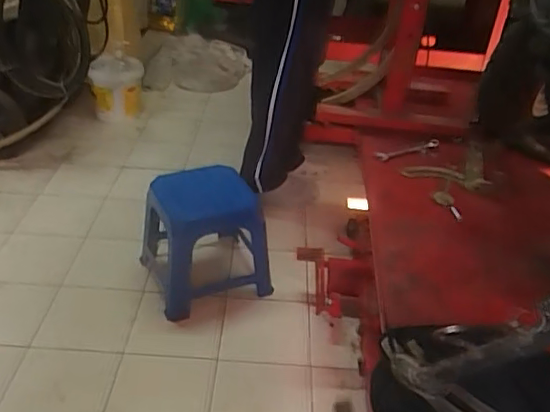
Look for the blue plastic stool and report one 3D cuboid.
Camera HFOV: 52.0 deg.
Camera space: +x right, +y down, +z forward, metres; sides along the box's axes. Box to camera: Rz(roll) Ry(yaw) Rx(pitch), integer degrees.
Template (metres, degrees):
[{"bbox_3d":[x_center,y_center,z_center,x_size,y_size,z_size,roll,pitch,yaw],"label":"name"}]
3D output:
[{"bbox_3d":[-0.168,0.062,1.342,0.258,0.278,0.241,-11,37,-21],"label":"blue plastic stool"}]

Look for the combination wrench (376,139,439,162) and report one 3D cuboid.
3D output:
[{"bbox_3d":[0.237,-0.100,1.000,0.130,0.013,0.027,-11,36,-20],"label":"combination wrench"}]

